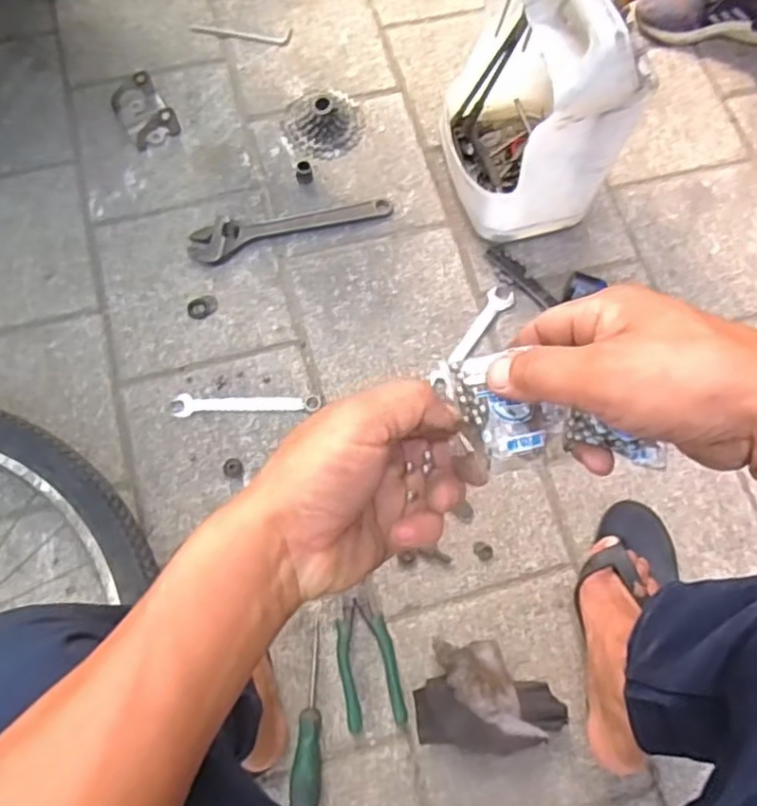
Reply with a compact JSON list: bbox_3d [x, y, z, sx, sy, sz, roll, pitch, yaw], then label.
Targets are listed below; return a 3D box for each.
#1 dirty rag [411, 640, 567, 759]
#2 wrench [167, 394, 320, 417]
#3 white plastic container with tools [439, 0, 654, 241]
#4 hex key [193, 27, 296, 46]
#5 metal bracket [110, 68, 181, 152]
[{"bbox_3d":[0.115,0.310,0.724,0.160,0.064,0.109,1,66,0],"label":"dirty rag"},{"bbox_3d":[-0.160,0.001,0.846,0.177,0.005,0.026,-1,67,-2],"label":"wrench"},{"bbox_3d":[0.184,-0.379,0.793,0.154,0.370,0.235,-12,68,-6],"label":"white plastic container with tools"},{"bbox_3d":[-0.213,-0.570,1.070,0.158,0.007,0.034,4,67,0],"label":"hex key"},{"bbox_3d":[-0.340,-0.421,0.986,0.071,0.041,0.119,-30,70,-13],"label":"metal bracket"}]

